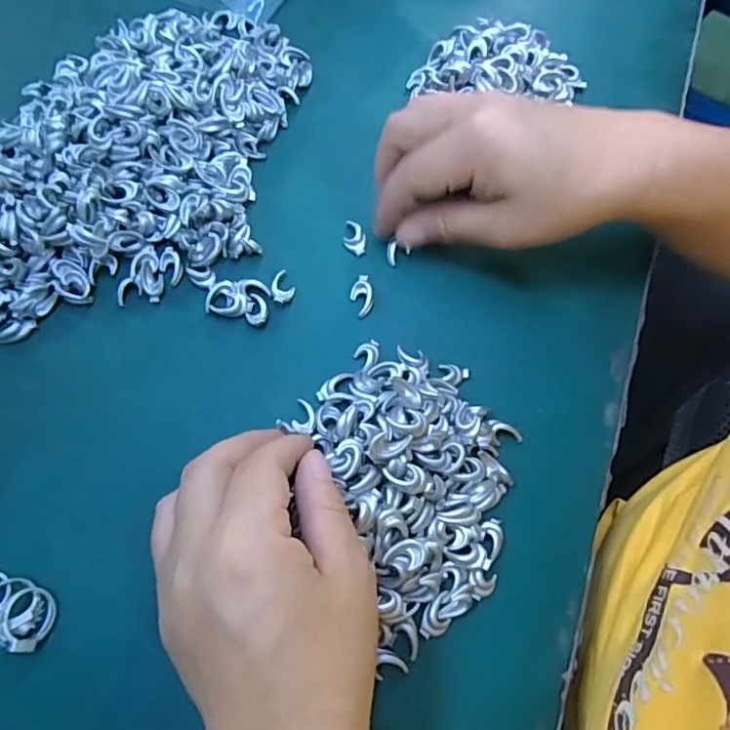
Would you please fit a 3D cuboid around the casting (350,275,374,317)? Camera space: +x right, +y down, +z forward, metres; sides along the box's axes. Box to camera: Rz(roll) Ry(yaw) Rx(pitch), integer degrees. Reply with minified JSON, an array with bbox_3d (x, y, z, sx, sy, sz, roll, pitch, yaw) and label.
[{"bbox_3d":[-0.001,-0.037,0.294,0.011,0.005,0.022,-12,70,-7],"label":"casting"}]

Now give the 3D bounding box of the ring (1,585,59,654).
[{"bbox_3d":[-0.138,0.104,0.229,0.016,0.013,0.024,7,69,0],"label":"ring"}]

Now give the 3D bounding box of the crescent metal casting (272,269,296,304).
[{"bbox_3d":[-0.043,-0.041,0.294,0.012,0.006,0.020,-8,70,-6],"label":"crescent metal casting"}]

